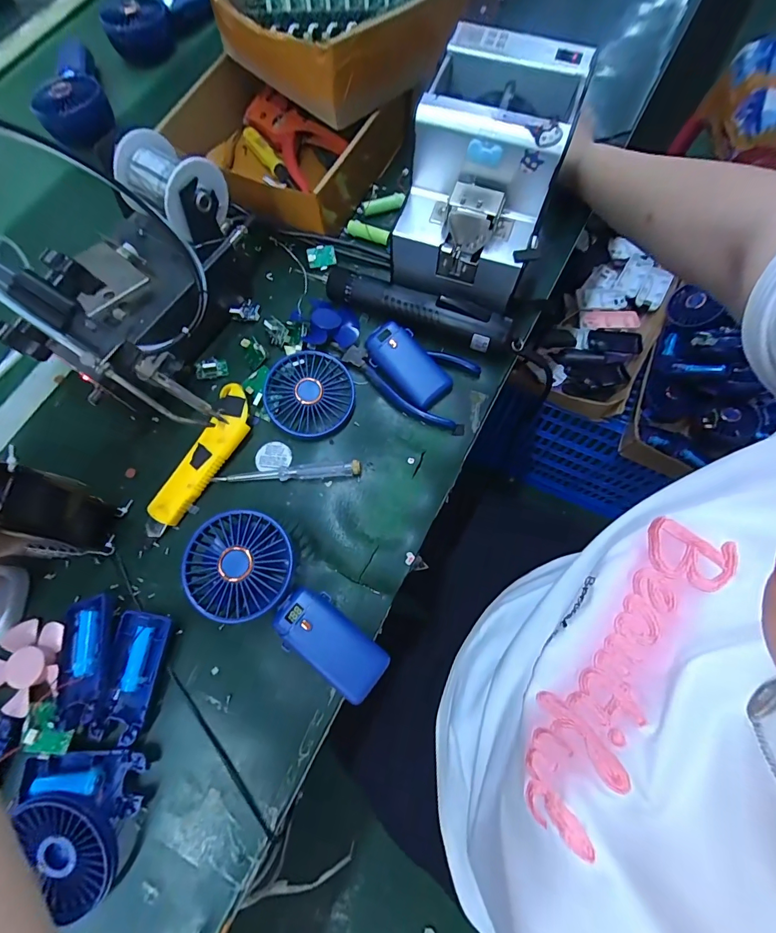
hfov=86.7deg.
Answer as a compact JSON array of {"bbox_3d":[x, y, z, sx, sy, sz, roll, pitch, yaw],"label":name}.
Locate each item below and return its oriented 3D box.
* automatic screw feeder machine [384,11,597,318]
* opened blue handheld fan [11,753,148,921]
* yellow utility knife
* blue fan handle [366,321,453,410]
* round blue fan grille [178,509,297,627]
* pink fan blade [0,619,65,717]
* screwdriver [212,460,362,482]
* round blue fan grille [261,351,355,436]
[{"bbox_3d":[0.084,-0.259,0.375,0.124,0.119,0.187,15,73,5],"label":"automatic screw feeder machine"},{"bbox_3d":[-0.228,0.266,0.299,0.084,0.031,0.097,-4,72,1],"label":"opened blue handheld fan"},{"bbox_3d":[-0.173,-0.006,0.385,0.041,0.019,0.154,24,75,10],"label":"yellow utility knife"},{"bbox_3d":[0.019,-0.103,0.410,0.046,0.021,0.093,-37,74,-9],"label":"blue fan handle"},{"bbox_3d":[-0.120,0.083,0.343,0.084,0.039,0.083,-1,72,2],"label":"round blue fan grille"},{"bbox_3d":[-0.304,0.166,0.341,0.065,0.012,0.070,-18,72,-4],"label":"pink fan blade"},{"bbox_3d":[-0.093,0.006,0.385,0.133,0.010,0.014,-4,72,1],"label":"screwdriver"},{"bbox_3d":[-0.076,-0.073,0.402,0.084,0.015,0.085,17,73,6],"label":"round blue fan grille"}]

